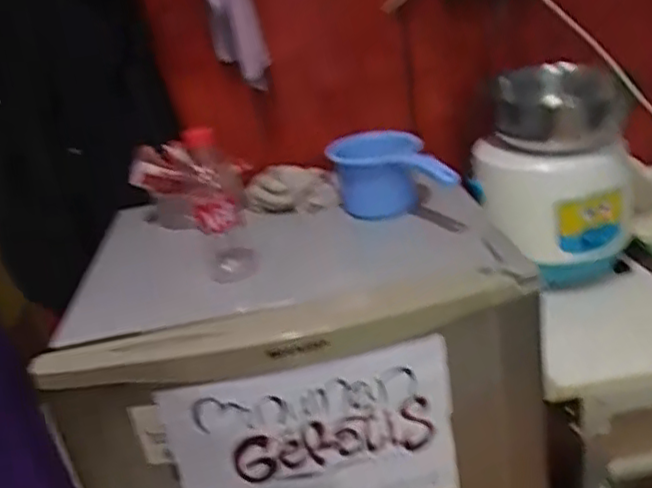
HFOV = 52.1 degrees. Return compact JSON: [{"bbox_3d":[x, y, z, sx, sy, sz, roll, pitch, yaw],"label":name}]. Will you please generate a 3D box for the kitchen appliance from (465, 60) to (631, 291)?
[{"bbox_3d":[0.341,-0.094,1.007,0.222,0.286,0.180,1,27,22],"label":"kitchen appliance"}]

